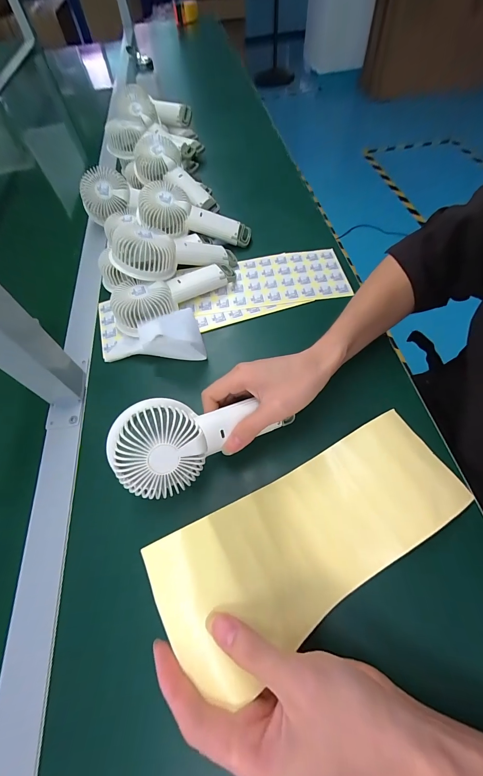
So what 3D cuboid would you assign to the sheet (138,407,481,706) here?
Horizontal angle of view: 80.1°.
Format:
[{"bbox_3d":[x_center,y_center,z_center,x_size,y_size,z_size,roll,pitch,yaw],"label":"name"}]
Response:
[{"bbox_3d":[0.072,0.121,0.257,0.282,0.041,0.112,-18,60,-24],"label":"sheet"}]

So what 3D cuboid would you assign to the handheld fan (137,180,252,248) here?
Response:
[{"bbox_3d":[-0.076,-0.283,0.479,0.186,0.051,0.087,9,59,-15],"label":"handheld fan"}]

